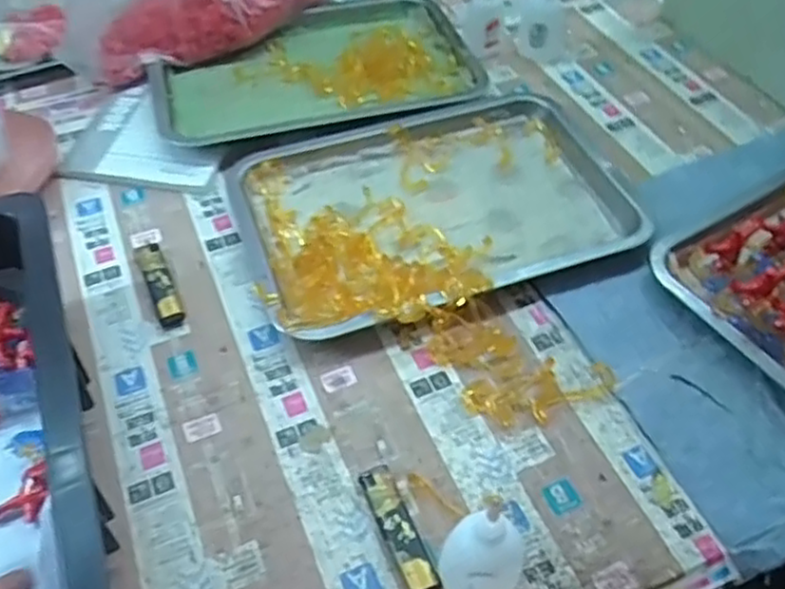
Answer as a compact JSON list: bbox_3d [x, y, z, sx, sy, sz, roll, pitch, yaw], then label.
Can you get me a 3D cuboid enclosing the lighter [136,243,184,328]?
[{"bbox_3d":[-0.178,-0.011,0.549,0.020,0.016,0.086,-20,53,-15],"label":"lighter"}]

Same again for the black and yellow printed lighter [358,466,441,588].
[{"bbox_3d":[0.004,0.137,0.426,0.020,0.015,0.079,-19,53,-15],"label":"black and yellow printed lighter"}]

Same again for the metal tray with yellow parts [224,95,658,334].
[{"bbox_3d":[0.032,-0.080,0.592,0.300,0.024,0.219,-18,53,-14],"label":"metal tray with yellow parts"}]

